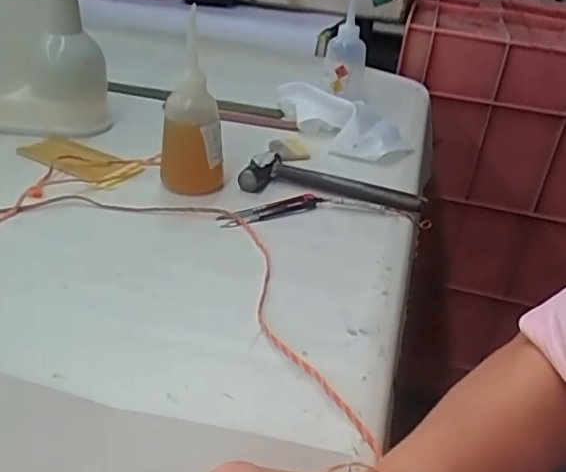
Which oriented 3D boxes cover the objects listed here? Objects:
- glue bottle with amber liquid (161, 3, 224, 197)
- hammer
[{"bbox_3d":[-0.087,-0.124,0.594,0.058,0.160,0.062,2,31,-8],"label":"glue bottle with amber liquid"},{"bbox_3d":[0.052,-0.058,0.645,0.189,0.023,0.060,9,30,5],"label":"hammer"}]

